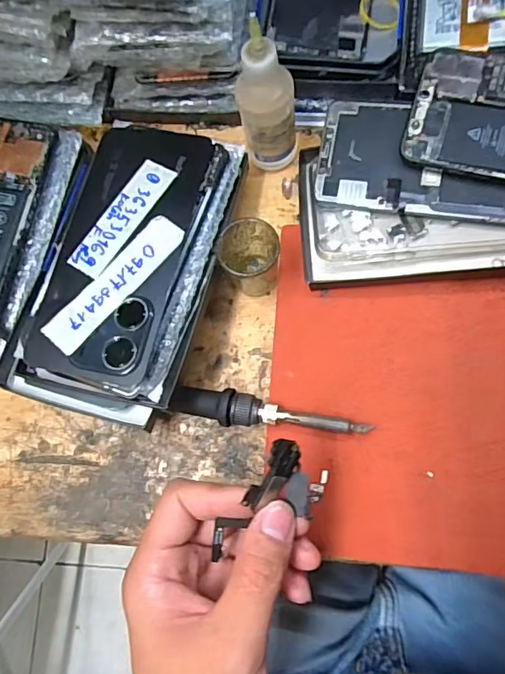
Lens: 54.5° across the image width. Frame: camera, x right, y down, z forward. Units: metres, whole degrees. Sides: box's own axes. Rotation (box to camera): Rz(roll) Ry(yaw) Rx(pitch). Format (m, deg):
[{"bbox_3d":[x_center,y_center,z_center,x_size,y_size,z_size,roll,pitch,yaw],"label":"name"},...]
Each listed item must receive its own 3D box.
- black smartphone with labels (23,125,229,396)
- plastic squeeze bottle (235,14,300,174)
[{"bbox_3d":[-0.076,-0.052,0.289,0.076,0.015,0.160,15,75,7],"label":"black smartphone with labels"},{"bbox_3d":[0.010,-0.138,0.296,0.033,0.102,0.028,-11,76,4],"label":"plastic squeeze bottle"}]

